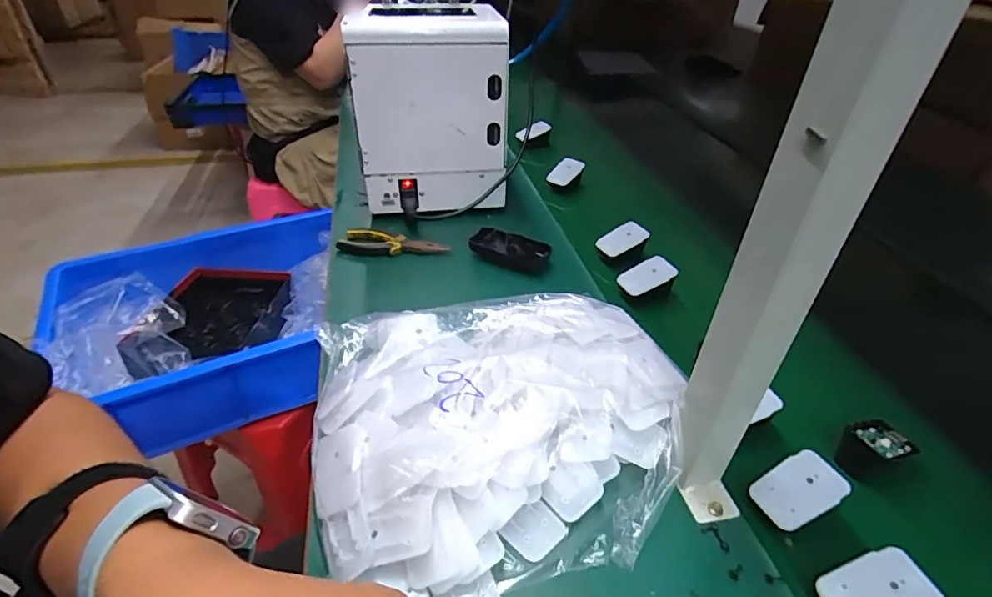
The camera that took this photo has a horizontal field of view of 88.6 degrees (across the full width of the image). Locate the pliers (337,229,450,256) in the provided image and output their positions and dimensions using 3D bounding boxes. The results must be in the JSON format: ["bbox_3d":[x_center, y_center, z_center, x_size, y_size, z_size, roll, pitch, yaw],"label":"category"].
[{"bbox_3d":[-0.148,-0.073,0.721,0.151,0.022,0.047,9,39,10],"label":"pliers"}]

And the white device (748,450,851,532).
[{"bbox_3d":[0.245,0.155,0.413,0.067,0.009,0.044,-32,53,-3],"label":"white device"}]

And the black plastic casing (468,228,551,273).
[{"bbox_3d":[0.018,-0.068,0.708,0.107,0.028,0.048,19,41,21],"label":"black plastic casing"}]

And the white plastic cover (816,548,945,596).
[{"bbox_3d":[0.264,0.203,0.351,0.068,0.008,0.045,-23,49,-1],"label":"white plastic cover"}]

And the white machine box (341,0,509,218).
[{"bbox_3d":[-0.107,-0.310,0.797,0.211,0.278,0.228,-6,39,-8],"label":"white machine box"}]

